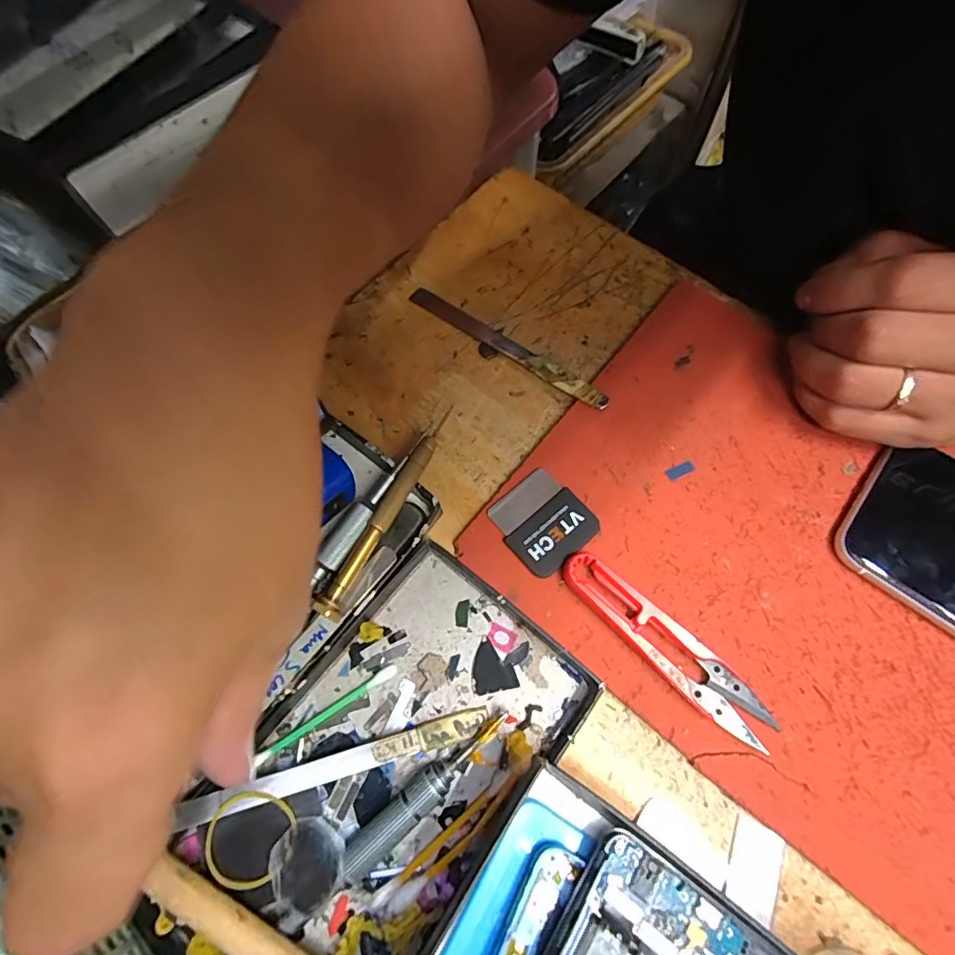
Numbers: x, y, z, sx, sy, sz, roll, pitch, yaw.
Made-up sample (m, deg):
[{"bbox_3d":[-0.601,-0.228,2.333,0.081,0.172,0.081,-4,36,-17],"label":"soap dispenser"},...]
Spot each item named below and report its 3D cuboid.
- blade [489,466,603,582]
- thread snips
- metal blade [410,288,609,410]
[{"bbox_3d":[0.031,0.020,0.238,0.039,0.005,0.042,-38,74,-12],"label":"blade"},{"bbox_3d":[0.080,0.070,0.216,0.102,0.009,0.020,40,75,14],"label":"thread snips"},{"bbox_3d":[0.015,-0.073,0.275,0.127,0.009,0.012,35,74,13],"label":"metal blade"}]

